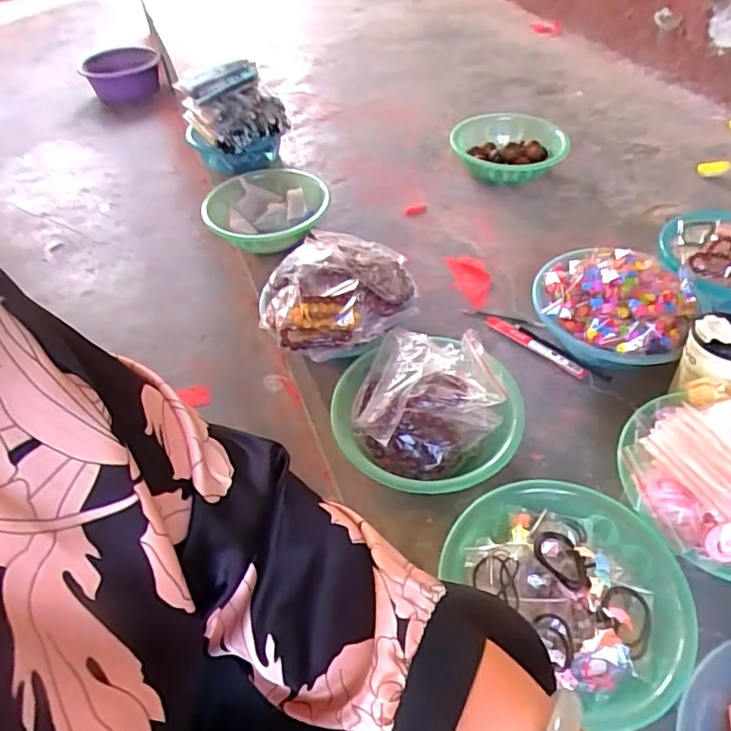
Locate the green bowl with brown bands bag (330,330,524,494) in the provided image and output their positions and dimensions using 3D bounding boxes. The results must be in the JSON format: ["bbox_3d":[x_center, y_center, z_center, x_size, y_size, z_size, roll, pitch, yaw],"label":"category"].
[{"bbox_3d":[0.079,0.068,0.742,0.229,0.103,0.230,-2,47,2],"label":"green bowl with brown bands bag"}]

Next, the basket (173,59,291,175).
[{"bbox_3d":[-0.295,-0.553,1.293,0.179,0.209,0.157,-32,53,-24],"label":"basket"}]

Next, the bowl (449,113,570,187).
[{"bbox_3d":[0.292,-0.441,1.185,0.228,0.083,0.193,6,48,9],"label":"bowl"}]

